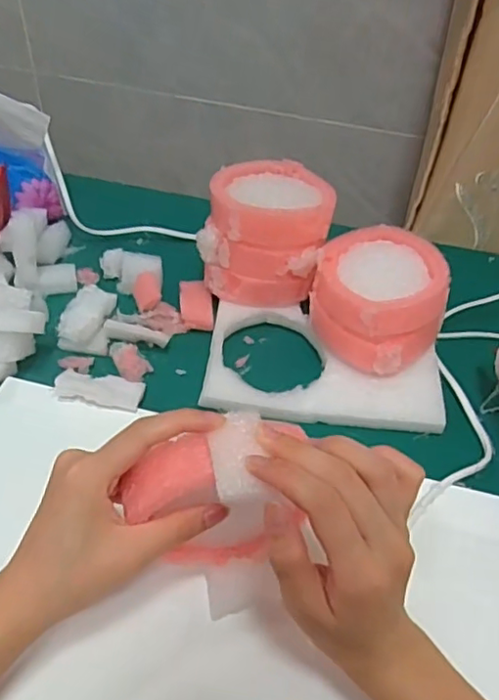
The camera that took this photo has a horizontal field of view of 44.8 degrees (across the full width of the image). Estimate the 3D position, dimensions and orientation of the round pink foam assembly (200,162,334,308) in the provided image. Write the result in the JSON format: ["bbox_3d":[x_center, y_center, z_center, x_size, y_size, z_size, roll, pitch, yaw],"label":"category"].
[{"bbox_3d":[0.016,-0.103,0.506,0.097,0.085,0.103,2,46,-2],"label":"round pink foam assembly"}]

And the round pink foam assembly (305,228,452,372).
[{"bbox_3d":[0.101,-0.042,0.471,0.100,0.060,0.108,2,46,-2],"label":"round pink foam assembly"}]

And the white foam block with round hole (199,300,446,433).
[{"bbox_3d":[0.056,0.010,0.471,0.176,0.018,0.109,3,46,-1],"label":"white foam block with round hole"}]

